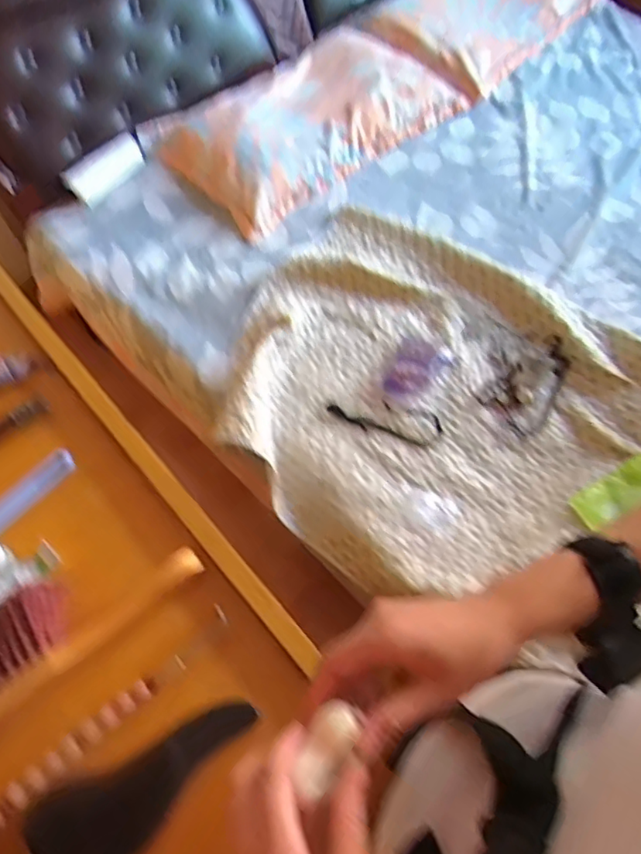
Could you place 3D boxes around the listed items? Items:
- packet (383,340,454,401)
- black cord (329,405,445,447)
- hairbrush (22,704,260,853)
[{"bbox_3d":[0.181,-0.116,1.112,0.094,0.022,0.147,35,69,18],"label":"packet"},{"bbox_3d":[0.120,-0.003,1.080,0.215,0.012,0.061,7,63,5],"label":"black cord"},{"bbox_3d":[-0.128,0.283,0.443,0.175,0.035,0.064,-23,64,-10],"label":"hairbrush"}]

